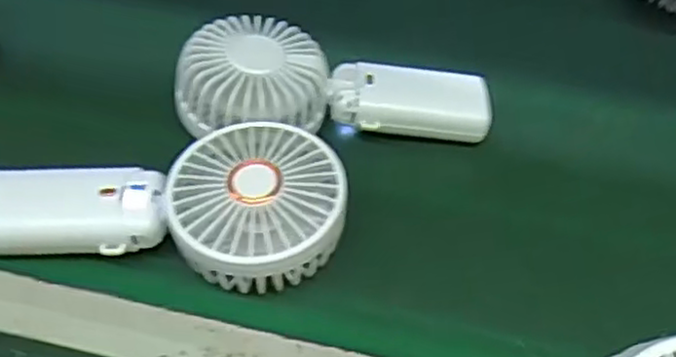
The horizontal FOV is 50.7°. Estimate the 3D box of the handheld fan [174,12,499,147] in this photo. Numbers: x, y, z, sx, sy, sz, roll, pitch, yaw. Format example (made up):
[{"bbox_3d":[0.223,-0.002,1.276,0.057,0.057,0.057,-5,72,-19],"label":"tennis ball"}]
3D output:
[{"bbox_3d":[-0.002,-0.060,0.428,0.180,0.037,0.076,-4,54,-8],"label":"handheld fan"}]

